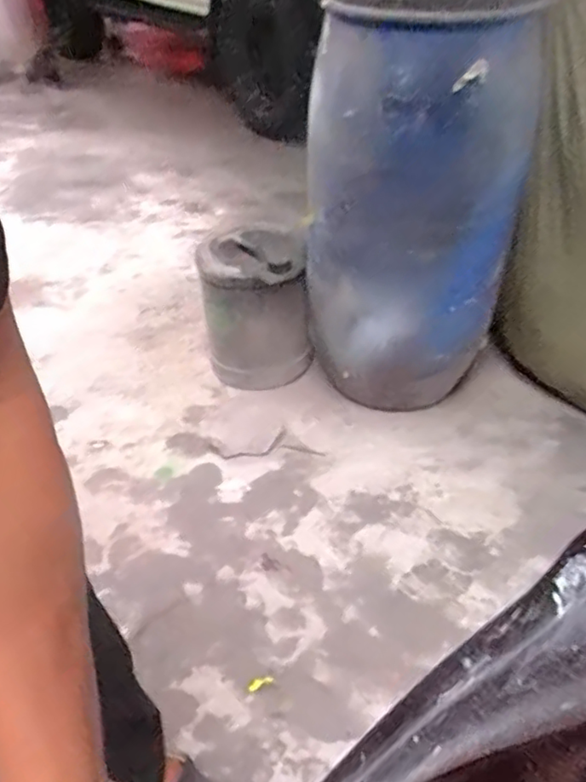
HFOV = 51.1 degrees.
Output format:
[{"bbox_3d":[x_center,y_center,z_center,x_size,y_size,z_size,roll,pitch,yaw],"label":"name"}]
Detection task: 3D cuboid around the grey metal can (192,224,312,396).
[{"bbox_3d":[-0.106,-0.222,1.678,0.268,0.391,0.268,-2,43,2],"label":"grey metal can"}]

